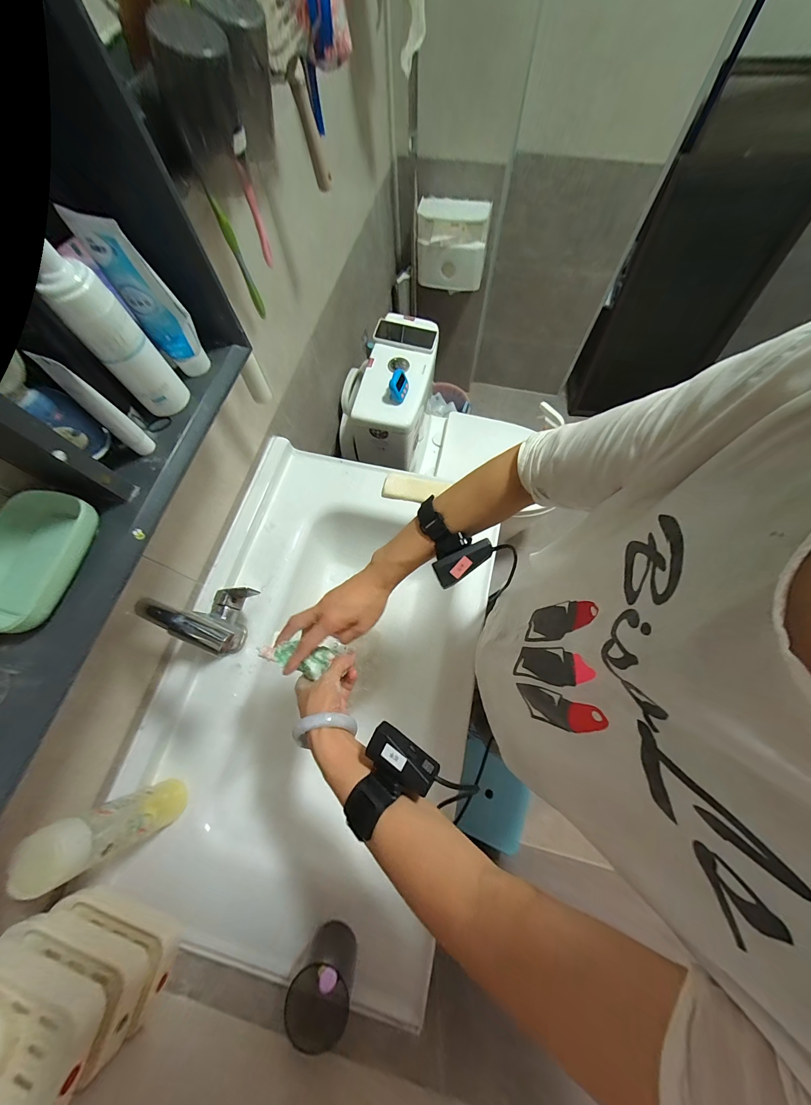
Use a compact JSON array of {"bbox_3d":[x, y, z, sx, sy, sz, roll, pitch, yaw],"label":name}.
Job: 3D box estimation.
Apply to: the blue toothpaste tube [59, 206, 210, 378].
[{"bbox_3d":[-0.238,-0.233,0.333,0.044,0.147,0.032,-33,72,-11],"label":"blue toothpaste tube"}]

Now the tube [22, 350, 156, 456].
[{"bbox_3d":[-0.276,-0.131,0.317,0.028,0.105,0.021,38,74,14],"label":"tube"}]

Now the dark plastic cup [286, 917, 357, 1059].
[{"bbox_3d":[-0.096,0.517,0.421,0.071,0.080,0.065,0,69,1],"label":"dark plastic cup"}]

